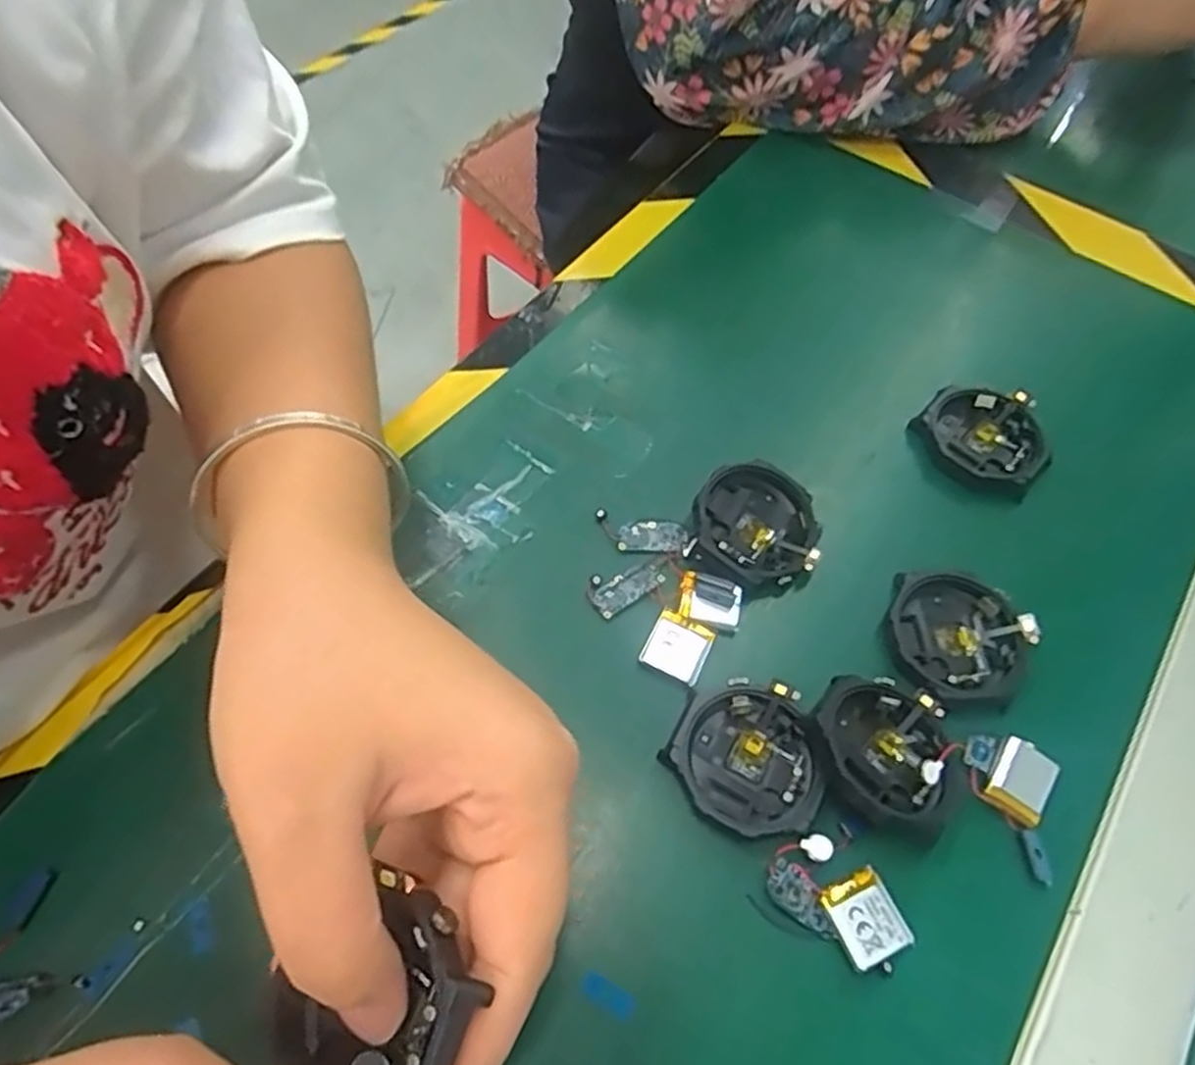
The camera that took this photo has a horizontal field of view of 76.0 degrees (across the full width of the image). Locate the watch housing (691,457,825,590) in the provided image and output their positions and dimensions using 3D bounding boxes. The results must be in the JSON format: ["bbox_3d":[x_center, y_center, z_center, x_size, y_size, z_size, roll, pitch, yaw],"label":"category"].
[{"bbox_3d":[0.063,-0.004,0.300,0.048,0.012,0.047,2,60,-3],"label":"watch housing"}]

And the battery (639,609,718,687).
[{"bbox_3d":[0.029,0.041,0.276,0.022,0.004,0.022,25,61,11],"label":"battery"}]

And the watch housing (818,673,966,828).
[{"bbox_3d":[0.098,0.072,0.255,0.050,0.017,0.046,2,60,-3],"label":"watch housing"}]

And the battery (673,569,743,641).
[{"bbox_3d":[0.041,0.026,0.282,0.023,0.008,0.019,19,60,7],"label":"battery"}]

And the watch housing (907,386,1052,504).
[{"bbox_3d":[0.167,-0.041,0.329,0.052,0.009,0.048,40,74,17],"label":"watch housing"}]

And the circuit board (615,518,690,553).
[{"bbox_3d":[0.022,0.000,0.300,0.027,0.004,0.014,3,60,-2],"label":"circuit board"}]

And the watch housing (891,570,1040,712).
[{"bbox_3d":[0.131,0.039,0.281,0.050,0.011,0.050,28,62,12],"label":"watch housing"}]

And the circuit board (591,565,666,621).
[{"bbox_3d":[0.012,0.020,0.288,0.028,0.004,0.012,-31,66,-19],"label":"circuit board"}]

